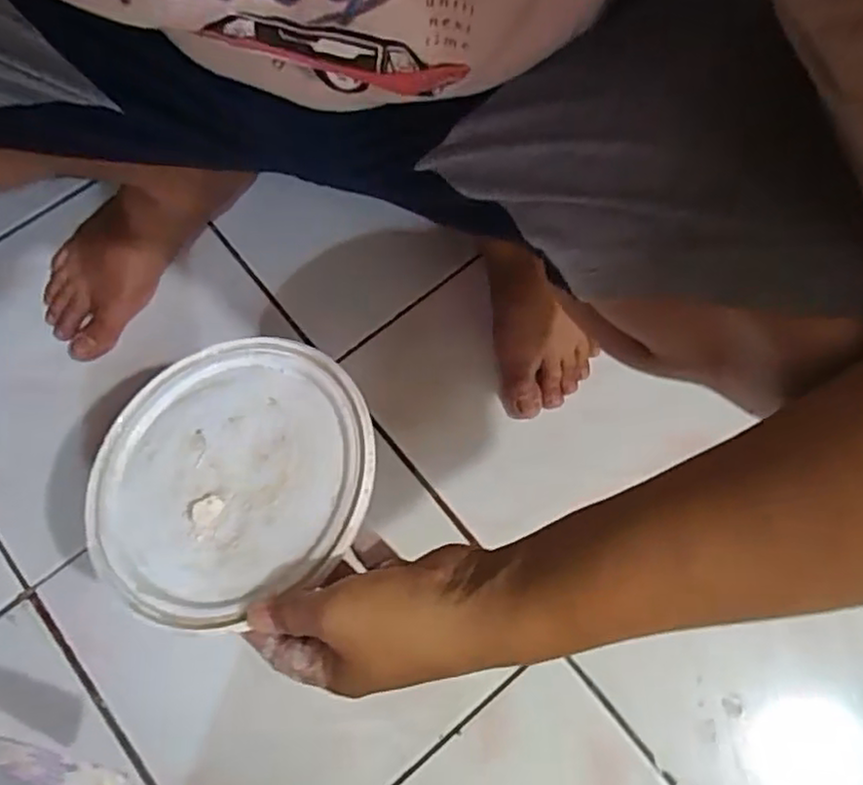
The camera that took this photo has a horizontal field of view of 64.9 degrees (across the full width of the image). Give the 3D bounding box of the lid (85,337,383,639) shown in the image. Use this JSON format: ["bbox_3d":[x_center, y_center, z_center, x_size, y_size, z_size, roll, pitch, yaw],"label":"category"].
[{"bbox_3d":[-0.122,0.047,0.406,0.171,0.009,0.172,-6,63,12],"label":"lid"}]

